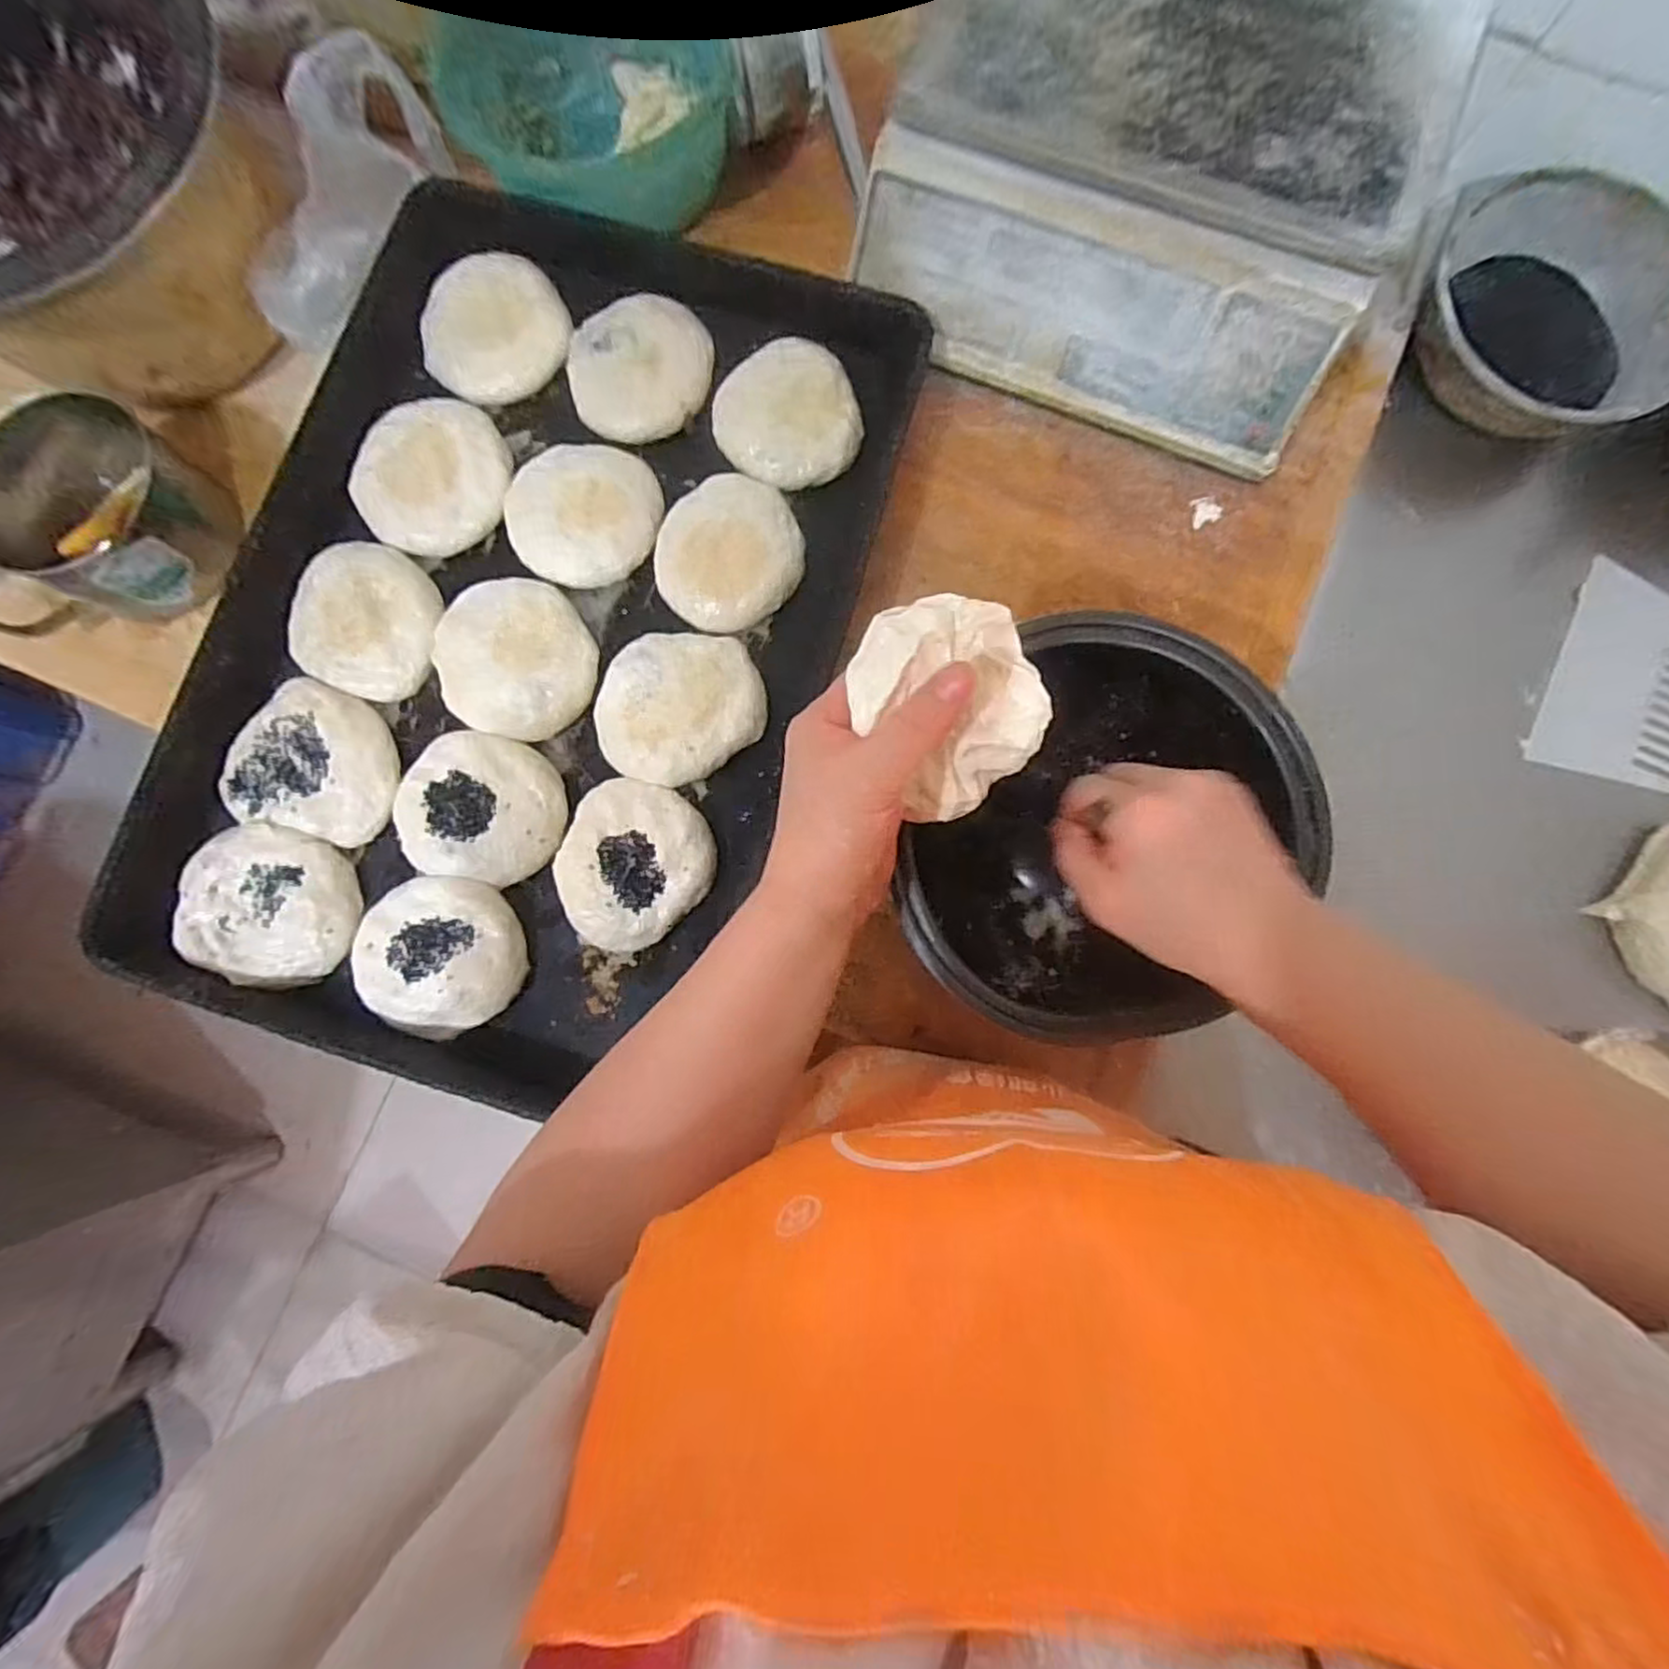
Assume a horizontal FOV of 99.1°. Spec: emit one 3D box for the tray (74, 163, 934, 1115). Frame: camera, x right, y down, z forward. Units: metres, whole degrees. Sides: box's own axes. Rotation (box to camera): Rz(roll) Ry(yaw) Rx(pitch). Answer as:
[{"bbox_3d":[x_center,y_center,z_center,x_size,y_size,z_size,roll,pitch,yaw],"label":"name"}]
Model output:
[{"bbox_3d":[-0.226,-0.151,0.522,0.455,0.046,0.647,22,83,4],"label":"tray"}]

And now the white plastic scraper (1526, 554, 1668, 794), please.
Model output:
[{"bbox_3d":[0.638,-0.119,0.563,0.118,0.013,0.173,24,88,4],"label":"white plastic scraper"}]

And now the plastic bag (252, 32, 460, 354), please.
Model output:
[{"bbox_3d":[-0.373,-0.469,0.536,0.076,0.085,0.198,37,105,6],"label":"plastic bag"}]

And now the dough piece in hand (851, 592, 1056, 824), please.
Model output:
[{"bbox_3d":[0.052,-0.062,0.336,0.080,0.056,0.089,-41,83,-4],"label":"dough piece in hand"}]

